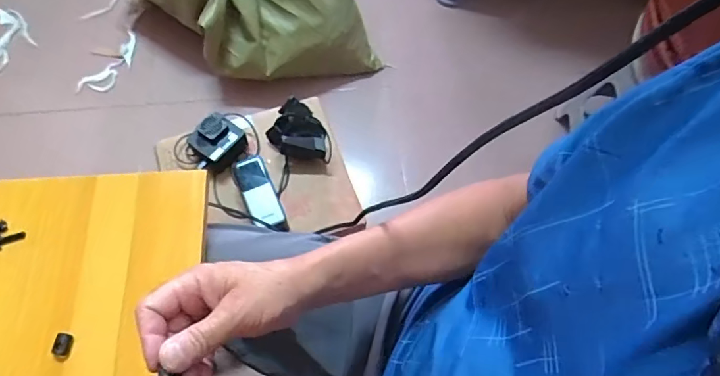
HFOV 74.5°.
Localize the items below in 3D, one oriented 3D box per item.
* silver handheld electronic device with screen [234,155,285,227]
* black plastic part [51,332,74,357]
[{"bbox_3d":[-0.166,0.005,0.778,0.055,0.021,0.133,-13,66,-30],"label":"silver handheld electronic device with screen"},{"bbox_3d":[-0.288,0.152,0.458,0.012,0.015,0.020,3,65,1],"label":"black plastic part"}]

